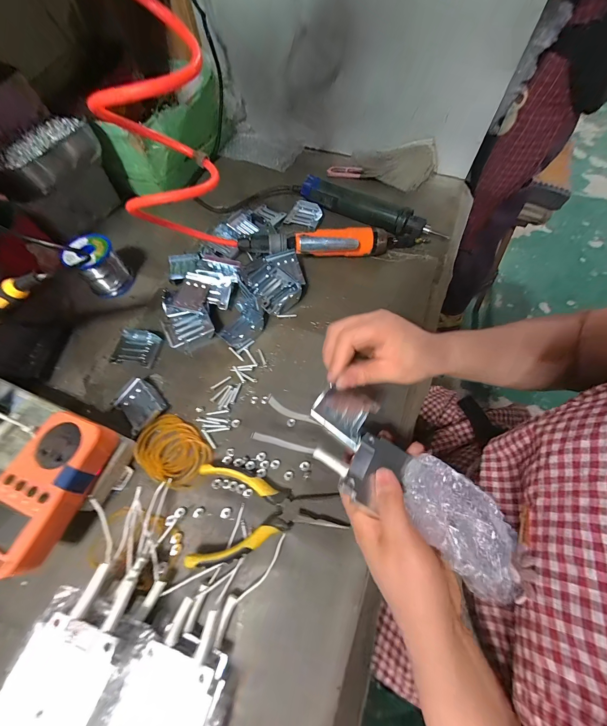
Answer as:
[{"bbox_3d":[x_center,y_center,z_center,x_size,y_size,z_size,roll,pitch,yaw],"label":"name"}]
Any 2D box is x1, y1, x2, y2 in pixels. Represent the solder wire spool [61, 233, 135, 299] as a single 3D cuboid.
[{"bbox_3d":[-0.305,-0.146,0.427,0.060,0.065,0.062,41,71,20],"label":"solder wire spool"}]

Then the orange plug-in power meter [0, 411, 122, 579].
[{"bbox_3d":[-0.235,0.112,0.260,0.076,0.026,0.125,16,64,10],"label":"orange plug-in power meter"}]

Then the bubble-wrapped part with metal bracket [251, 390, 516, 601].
[{"bbox_3d":[0.063,0.093,0.243,0.222,0.061,0.071,27,67,12],"label":"bubble-wrapped part with metal bracket"}]

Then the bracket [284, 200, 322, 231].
[{"bbox_3d":[0.002,-0.262,0.502,0.054,0.014,0.054,20,65,12],"label":"bracket"}]

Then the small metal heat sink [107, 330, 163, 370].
[{"bbox_3d":[-0.225,-0.020,0.385,0.059,0.015,0.048,8,63,6],"label":"small metal heat sink"}]

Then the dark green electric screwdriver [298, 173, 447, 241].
[{"bbox_3d":[0.111,-0.257,0.482,0.250,0.034,0.041,26,66,14],"label":"dark green electric screwdriver"}]

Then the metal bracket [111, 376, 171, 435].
[{"bbox_3d":[-0.197,0.050,0.344,0.047,0.015,0.057,-40,68,-17],"label":"metal bracket"}]

